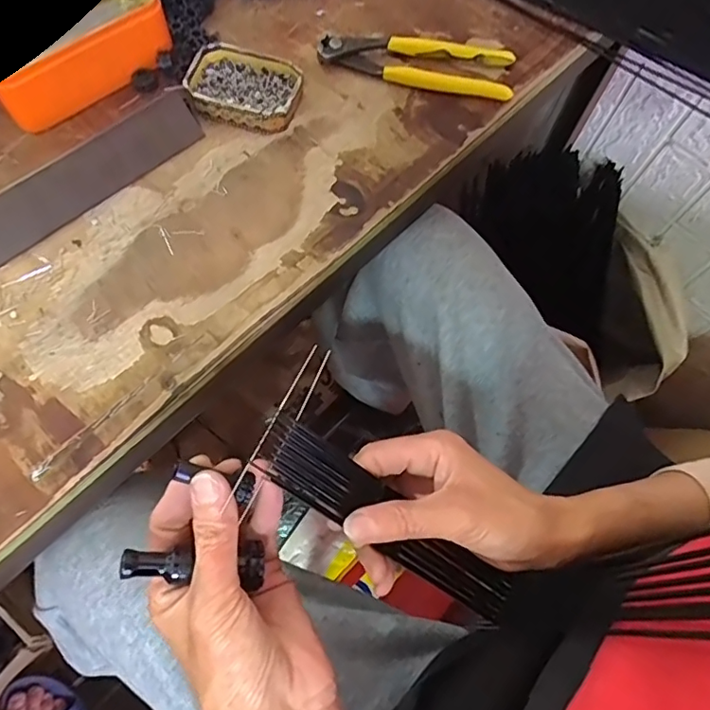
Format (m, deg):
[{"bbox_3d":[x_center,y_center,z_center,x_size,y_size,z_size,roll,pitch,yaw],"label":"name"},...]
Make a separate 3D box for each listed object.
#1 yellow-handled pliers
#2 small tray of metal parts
[{"bbox_3d":[0.051,-0.252,0.455,0.165,0.021,0.050,15,68,3],"label":"yellow-handled pliers"},{"bbox_3d":[-0.090,-0.217,0.429,0.088,0.021,0.064,17,68,4],"label":"small tray of metal parts"}]

